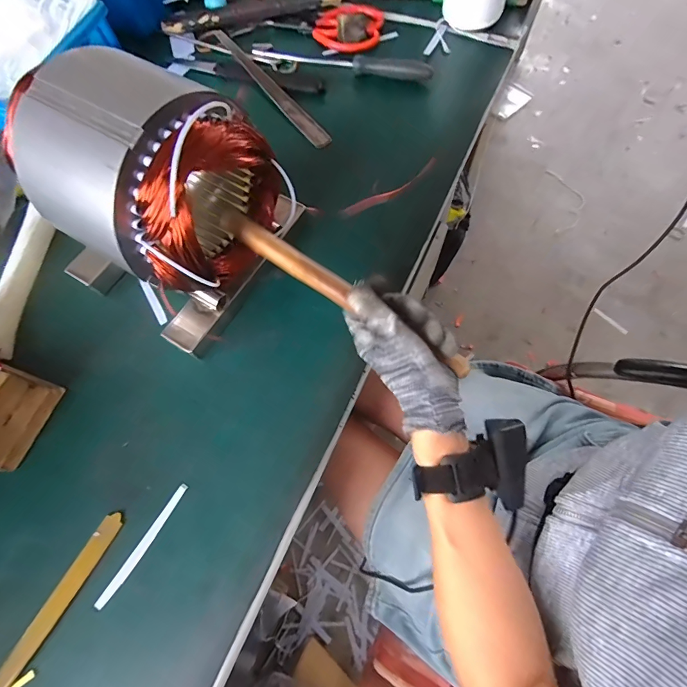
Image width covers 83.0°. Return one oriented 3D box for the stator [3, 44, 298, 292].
[{"bbox_3d":[-0.146,-0.130,0.316,0.141,0.141,0.130,28,74,13],"label":"stator"}]

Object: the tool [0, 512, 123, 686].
[{"bbox_3d":[-0.251,0.240,0.305,0.019,0.009,0.217,26,73,13],"label":"tool"}]

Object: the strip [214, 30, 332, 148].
[{"bbox_3d":[-0.099,-0.344,0.520,0.023,0.004,0.251,-38,76,-6],"label":"strip"}]

